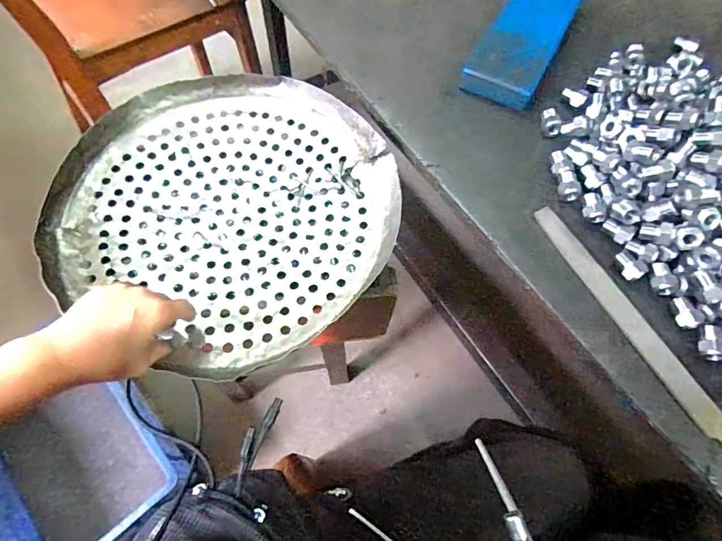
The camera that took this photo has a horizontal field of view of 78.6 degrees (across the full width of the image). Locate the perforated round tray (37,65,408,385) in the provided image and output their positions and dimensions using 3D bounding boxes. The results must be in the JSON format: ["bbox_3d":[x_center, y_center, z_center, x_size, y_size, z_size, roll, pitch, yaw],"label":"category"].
[{"bbox_3d":[-0.158,-0.080,0.518,0.376,0.049,0.358,1,63,-2],"label":"perforated round tray"}]

